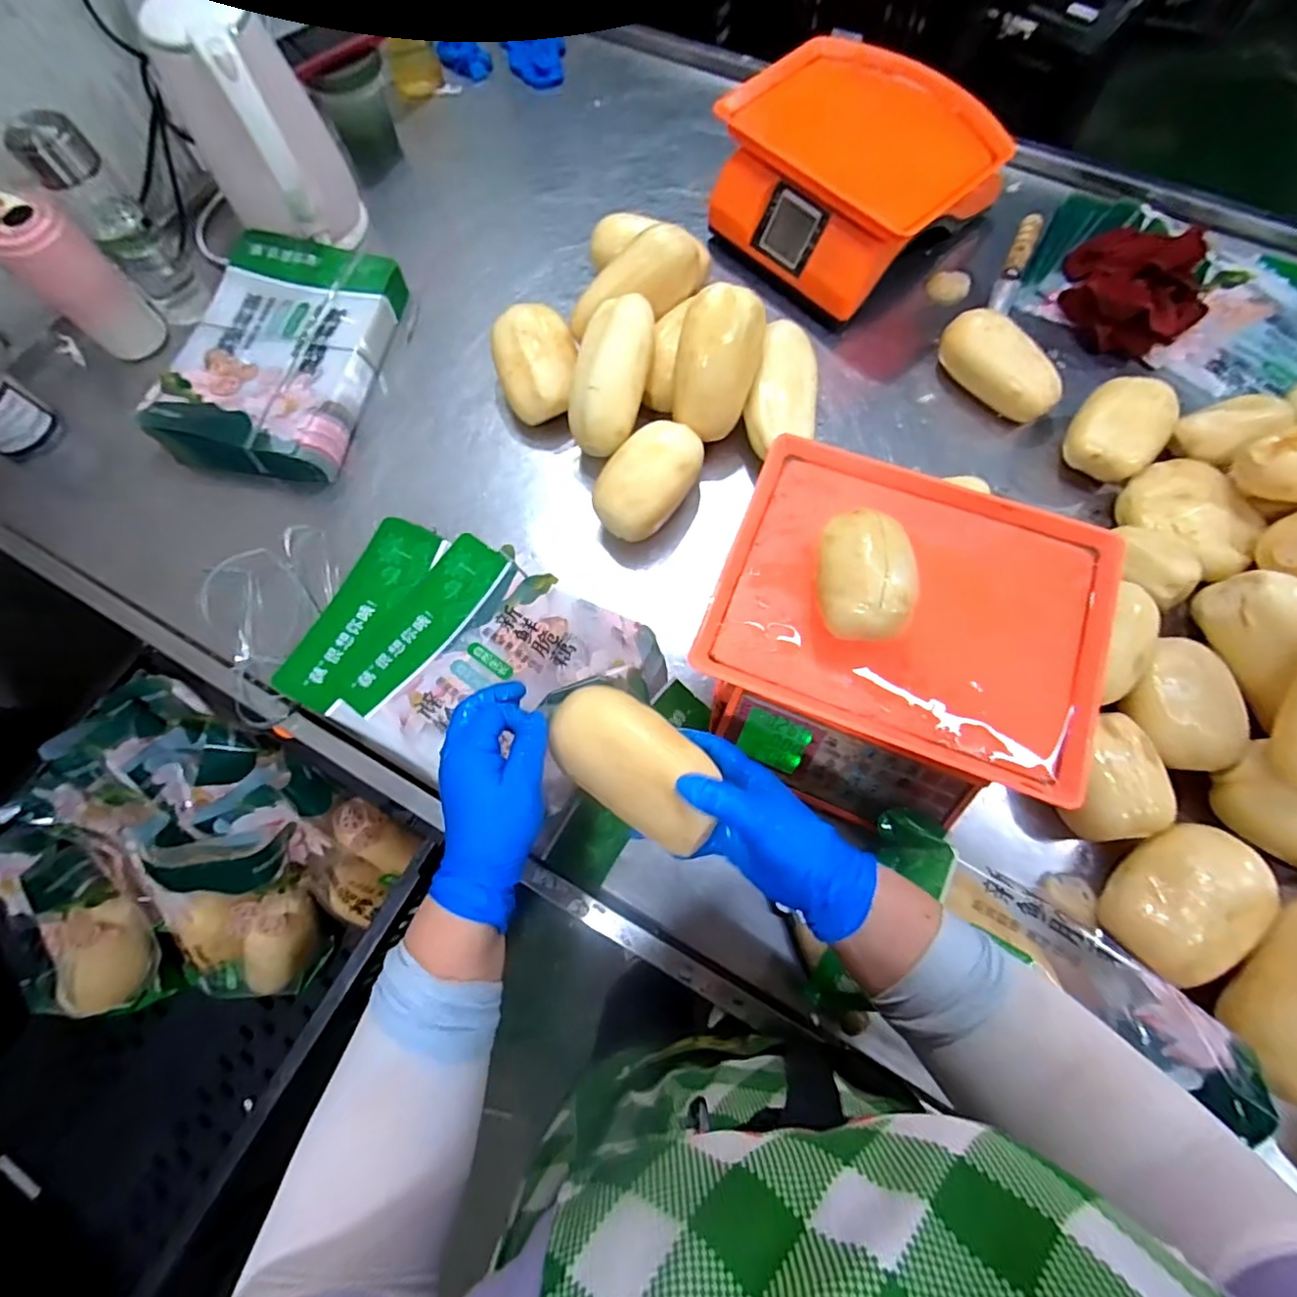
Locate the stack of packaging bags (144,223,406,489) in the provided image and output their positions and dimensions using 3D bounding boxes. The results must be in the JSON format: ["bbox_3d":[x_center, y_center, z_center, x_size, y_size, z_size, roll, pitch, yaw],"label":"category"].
[{"bbox_3d":[-0.434,-0.356,0.693,0.214,0.053,0.315,10,72,5],"label":"stack of packaging bags"}]

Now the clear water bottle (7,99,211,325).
[{"bbox_3d":[-0.603,-0.481,0.663,0.053,0.216,0.065,43,78,14],"label":"clear water bottle"}]

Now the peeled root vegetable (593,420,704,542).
[{"bbox_3d":[0.002,-0.175,0.615,0.072,0.079,0.138,38,76,13],"label":"peeled root vegetable"}]

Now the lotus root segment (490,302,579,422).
[{"bbox_3d":[-0.122,-0.315,0.660,0.093,0.073,0.127,-20,72,-5],"label":"lotus root segment"}]

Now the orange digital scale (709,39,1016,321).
[{"bbox_3d":[0.244,-0.571,0.705,0.272,0.133,0.283,-41,75,-11],"label":"orange digital scale"}]

